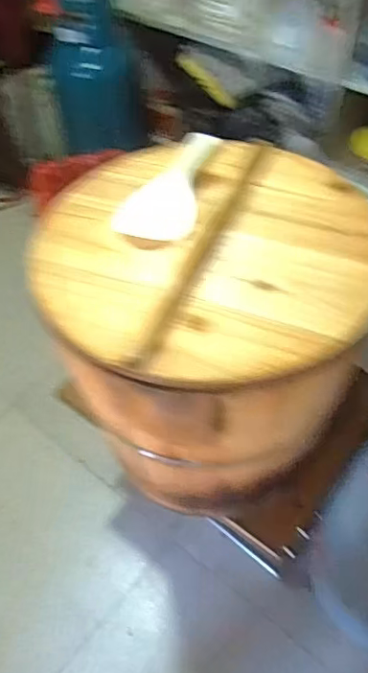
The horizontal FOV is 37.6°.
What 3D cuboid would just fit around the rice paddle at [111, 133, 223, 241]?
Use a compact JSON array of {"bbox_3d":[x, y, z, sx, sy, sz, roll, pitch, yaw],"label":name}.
[{"bbox_3d":[-0.012,-0.190,0.666,0.090,0.009,0.208,13,55,12],"label":"rice paddle"}]

